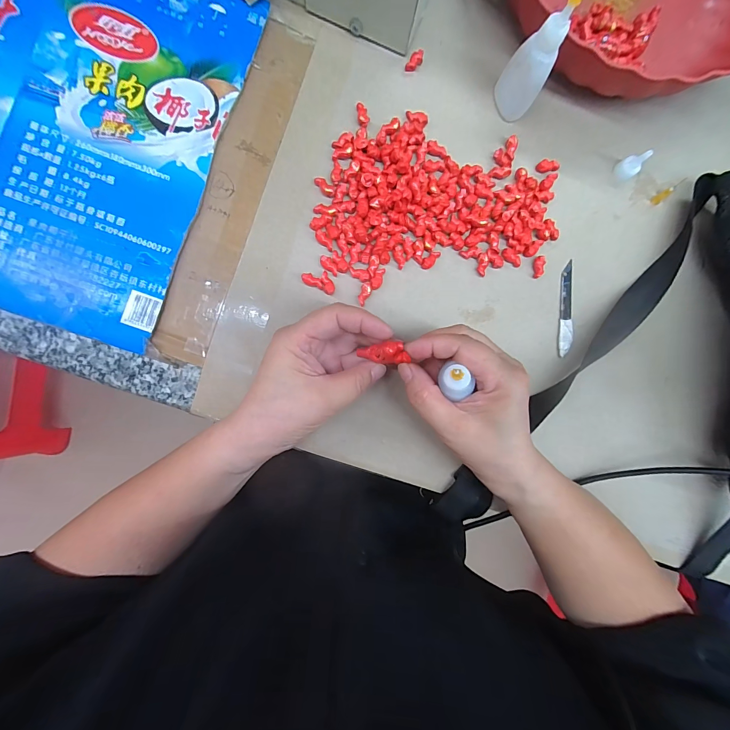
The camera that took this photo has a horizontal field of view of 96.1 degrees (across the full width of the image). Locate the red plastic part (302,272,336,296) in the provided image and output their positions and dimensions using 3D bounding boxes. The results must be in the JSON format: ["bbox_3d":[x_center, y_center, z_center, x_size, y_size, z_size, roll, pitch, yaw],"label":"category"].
[{"bbox_3d":[-0.036,-0.067,0.261,0.027,0.006,0.015,24,89,-5],"label":"red plastic part"}]

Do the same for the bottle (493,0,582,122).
[{"bbox_3d":[0.122,-0.219,0.234,0.031,0.086,0.025,34,88,-5],"label":"bottle"}]

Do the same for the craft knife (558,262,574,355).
[{"bbox_3d":[0.173,-0.048,0.281,0.011,0.005,0.080,4,90,-5],"label":"craft knife"}]

